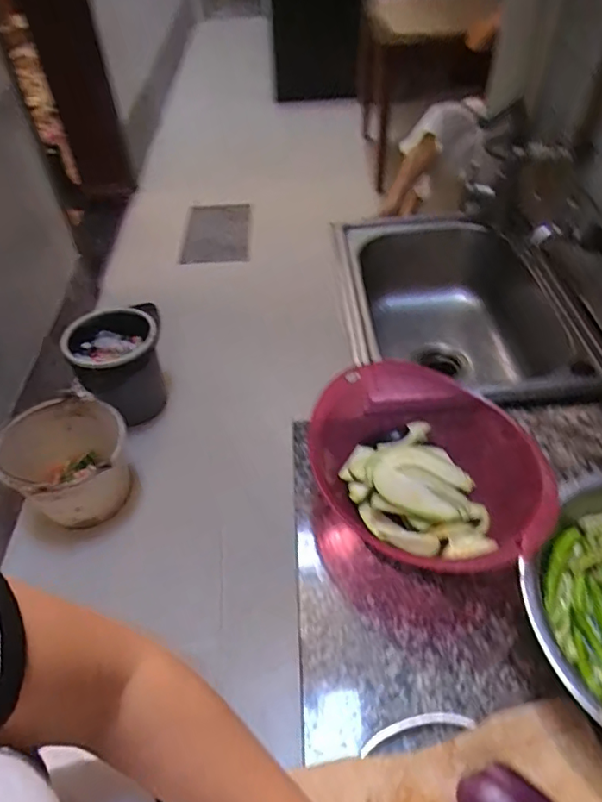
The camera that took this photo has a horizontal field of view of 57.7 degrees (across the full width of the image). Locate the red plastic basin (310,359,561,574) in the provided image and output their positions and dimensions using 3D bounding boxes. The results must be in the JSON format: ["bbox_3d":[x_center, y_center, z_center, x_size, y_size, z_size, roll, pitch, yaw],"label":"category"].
[{"bbox_3d":[0.137,0.074,0.639,0.244,0.109,0.269,10,50,12],"label":"red plastic basin"}]

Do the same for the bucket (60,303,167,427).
[{"bbox_3d":[-0.547,-0.095,1.668,0.281,0.298,0.242,-12,49,-8],"label":"bucket"}]

